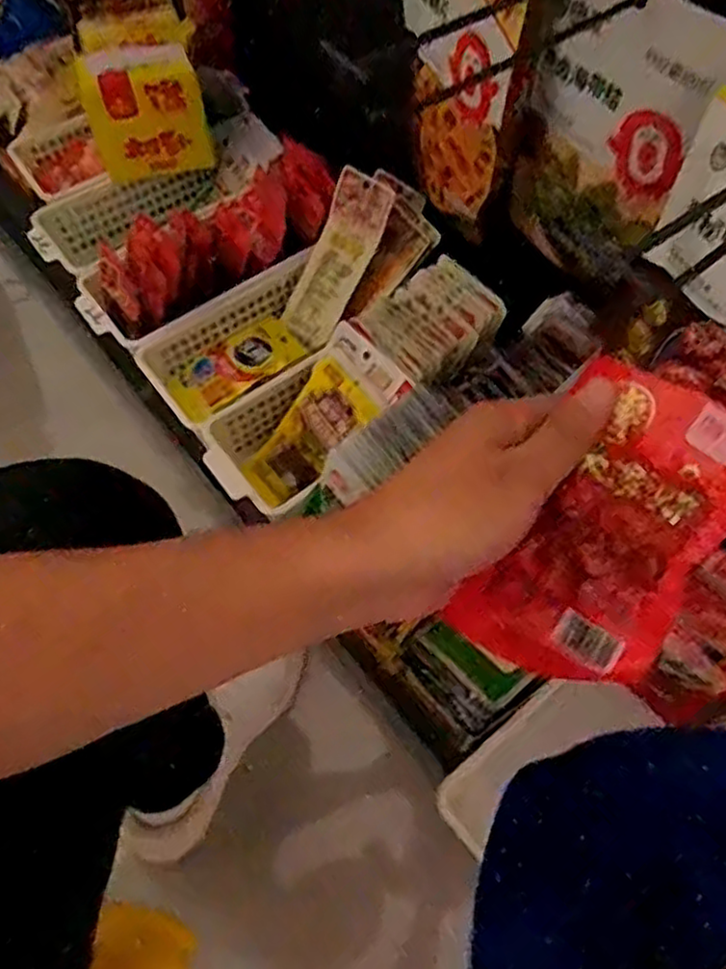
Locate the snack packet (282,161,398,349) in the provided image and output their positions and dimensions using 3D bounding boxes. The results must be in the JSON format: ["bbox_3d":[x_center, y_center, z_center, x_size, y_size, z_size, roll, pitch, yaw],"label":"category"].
[{"bbox_3d":[-0.030,-0.237,0.750,0.065,0.182,0.016,37,26,18],"label":"snack packet"}]

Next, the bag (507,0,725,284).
[{"bbox_3d":[0.183,-0.265,0.549,0.029,0.226,0.171,-27,65,-13],"label":"bag"}]

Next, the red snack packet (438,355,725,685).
[{"bbox_3d":[0.100,0.021,0.288,0.078,0.016,0.133,35,97,28],"label":"red snack packet"}]

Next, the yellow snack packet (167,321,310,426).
[{"bbox_3d":[-0.133,-0.124,0.753,0.144,0.030,0.076,-35,67,-16],"label":"yellow snack packet"}]

